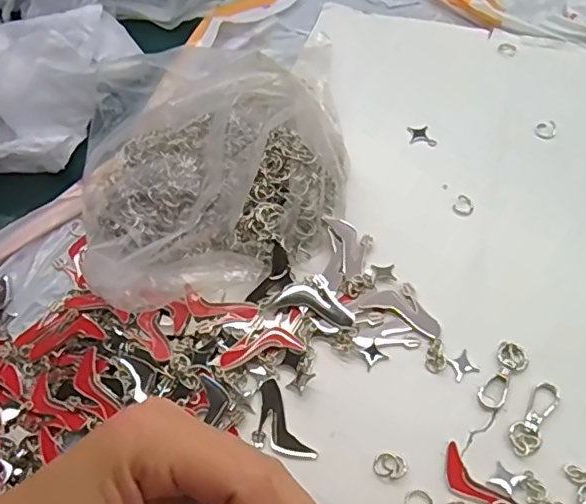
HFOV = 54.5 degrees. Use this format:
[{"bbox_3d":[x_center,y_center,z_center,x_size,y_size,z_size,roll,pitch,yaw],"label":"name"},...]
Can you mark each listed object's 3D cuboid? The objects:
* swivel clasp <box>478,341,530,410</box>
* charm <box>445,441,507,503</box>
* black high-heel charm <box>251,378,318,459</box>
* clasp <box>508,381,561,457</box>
[{"bbox_3d":[0.113,0.066,0.305,0.016,0.004,0.041,31,66,20],"label":"swivel clasp"},{"bbox_3d":[0.089,0.115,0.275,0.017,0.007,0.045,-38,64,-17],"label":"charm"},{"bbox_3d":[-0.010,0.093,0.302,0.025,0.005,0.047,-27,61,-11],"label":"black high-heel charm"},{"bbox_3d":[0.124,0.086,0.291,0.015,0.004,0.040,35,68,22],"label":"clasp"}]

